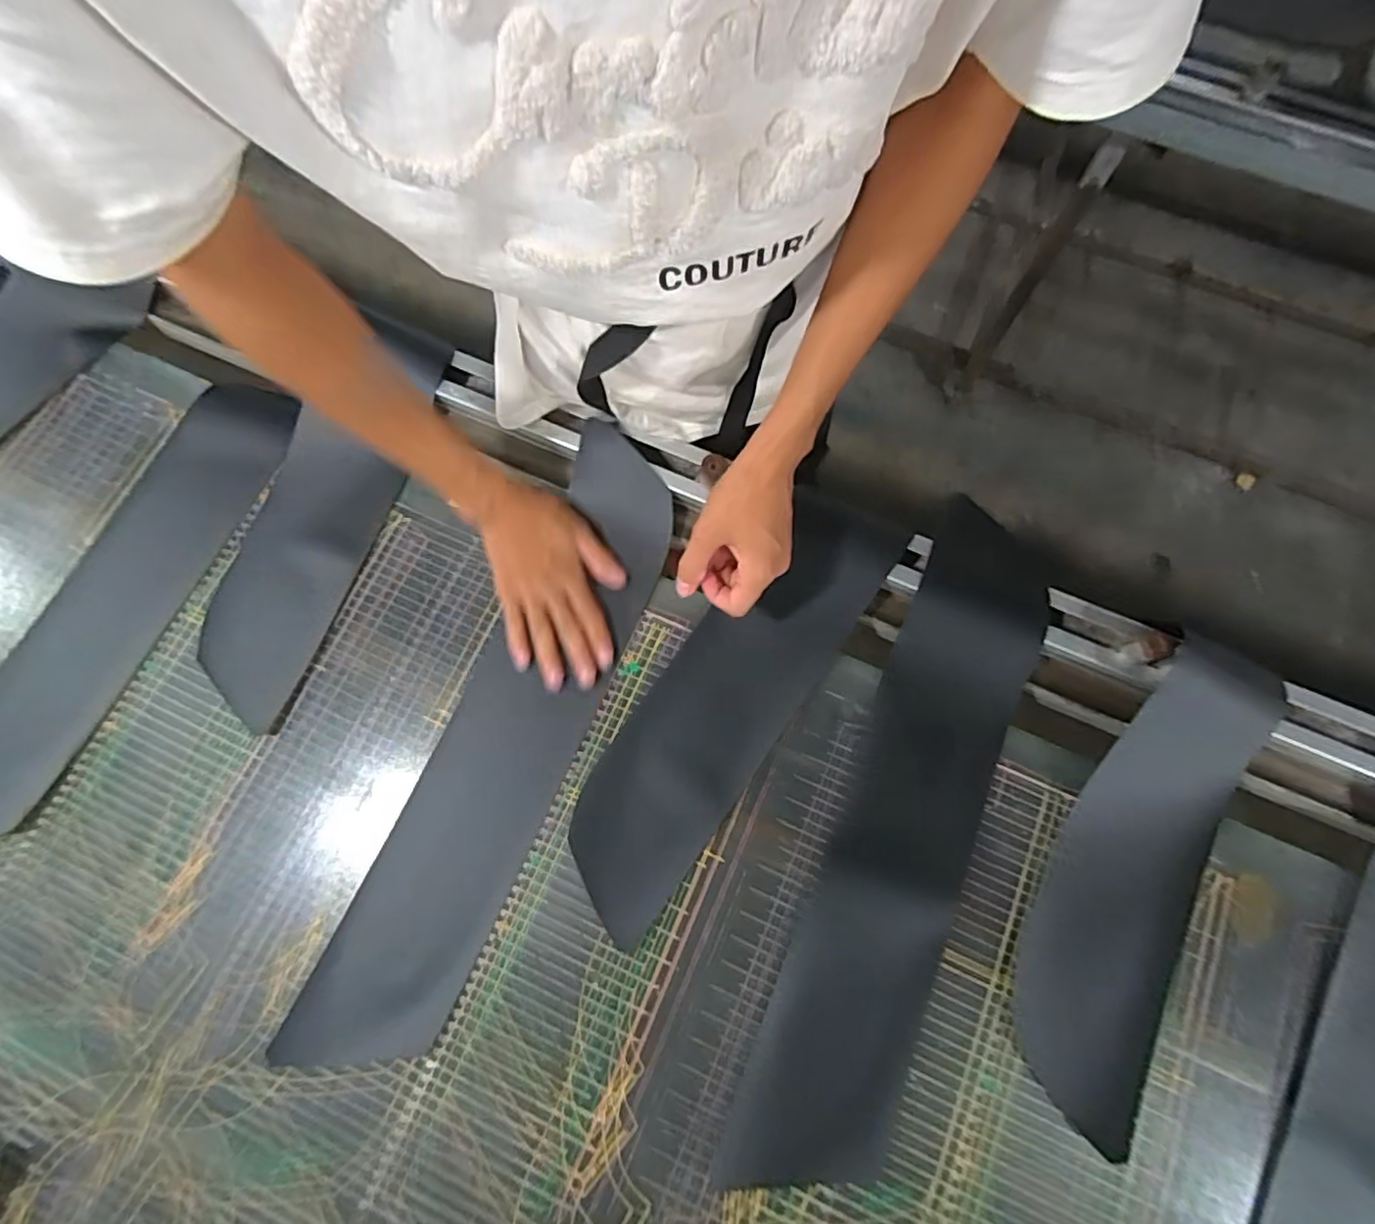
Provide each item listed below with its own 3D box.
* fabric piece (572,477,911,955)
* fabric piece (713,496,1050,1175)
[{"bbox_3d":[0.020,0.088,0.549,0.123,0.025,0.369,36,77,8],"label":"fabric piece"},{"bbox_3d":[0.181,0.177,0.519,0.117,0.043,0.544,21,75,5],"label":"fabric piece"}]

